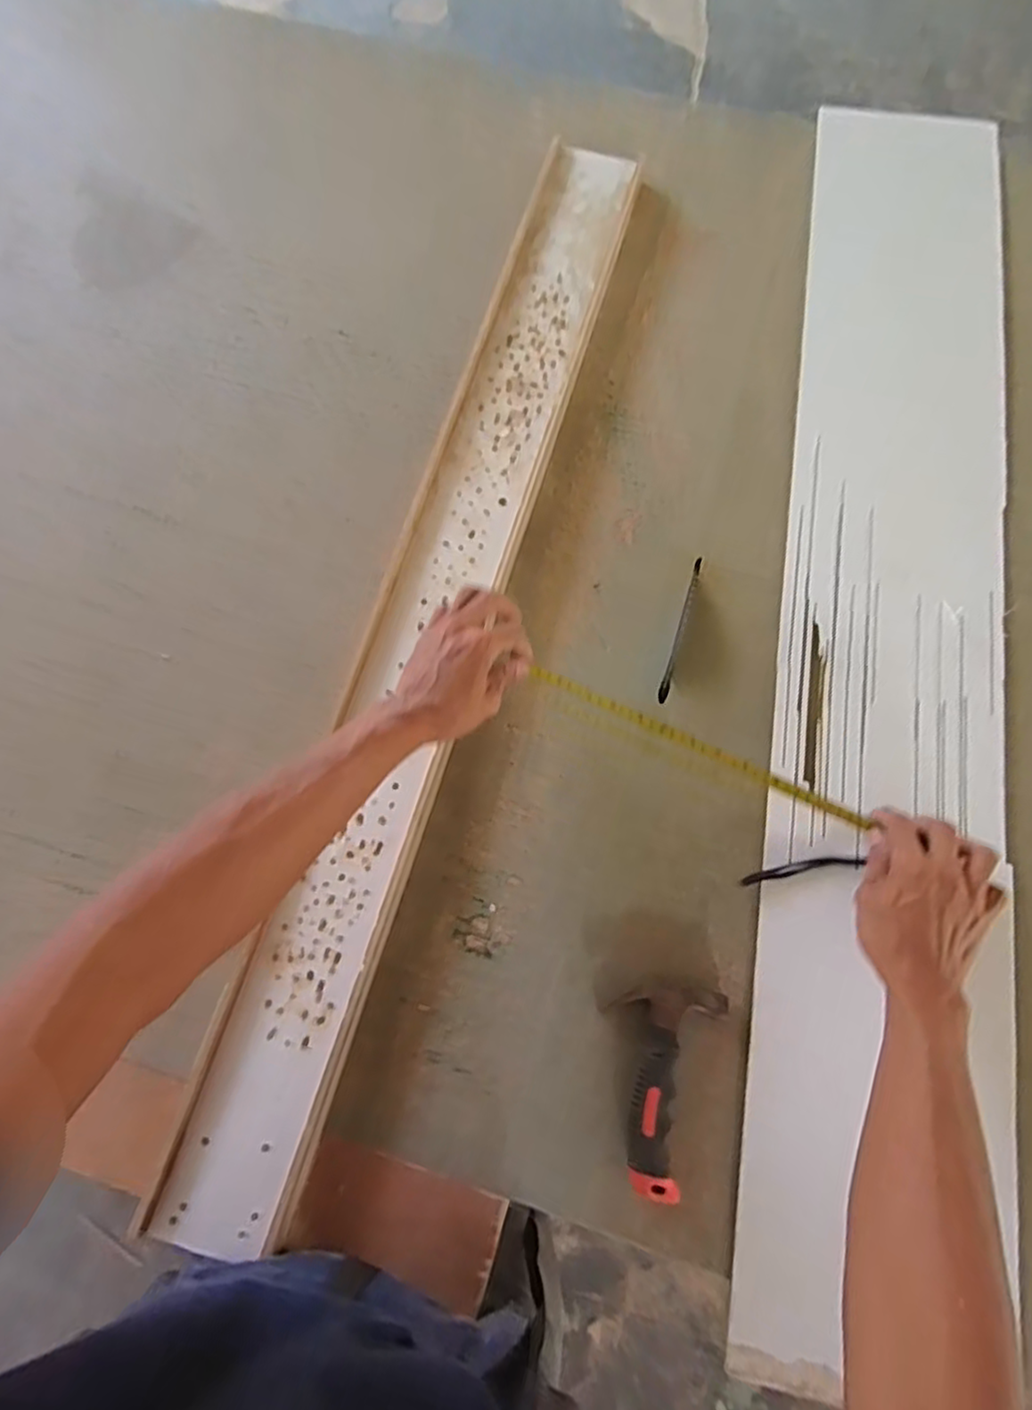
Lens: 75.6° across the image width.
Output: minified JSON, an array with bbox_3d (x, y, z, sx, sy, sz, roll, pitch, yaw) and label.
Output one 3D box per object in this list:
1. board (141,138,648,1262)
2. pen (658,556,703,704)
[{"bbox_3d":[-0.071,-0.104,0.653,0.112,0.026,1.119,16,76,5],"label":"board"},{"bbox_3d":[0.167,-0.077,0.669,0.009,0.004,0.160,17,78,6],"label":"pen"}]

